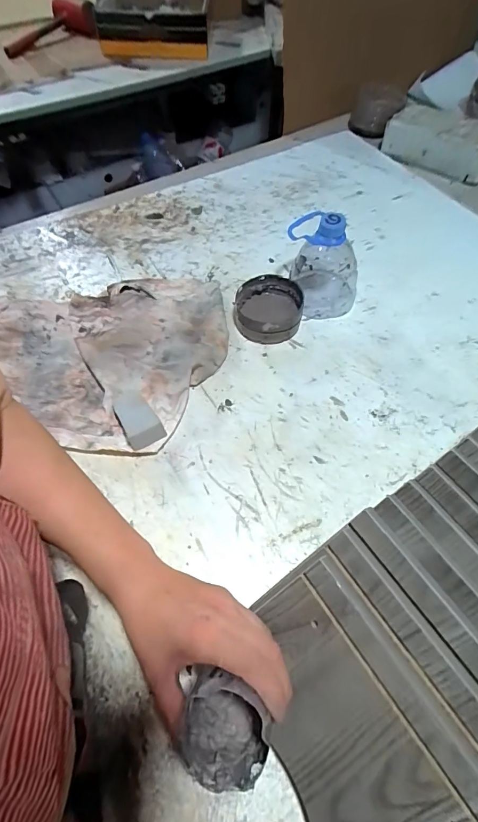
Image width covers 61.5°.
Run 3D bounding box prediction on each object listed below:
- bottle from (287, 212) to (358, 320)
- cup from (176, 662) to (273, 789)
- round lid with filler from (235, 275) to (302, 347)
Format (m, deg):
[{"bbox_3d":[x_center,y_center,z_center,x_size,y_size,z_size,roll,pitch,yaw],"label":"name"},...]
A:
[{"bbox_3d":[0.117,-0.209,0.539,0.100,0.127,0.101,11,59,5],"label":"bottle"},{"bbox_3d":[-0.010,0.212,0.268,0.056,0.046,0.053,5,59,1],"label":"cup"},{"bbox_3d":[0.039,-0.139,0.549,0.088,0.037,0.090,3,59,-1],"label":"round lid with filler"}]

